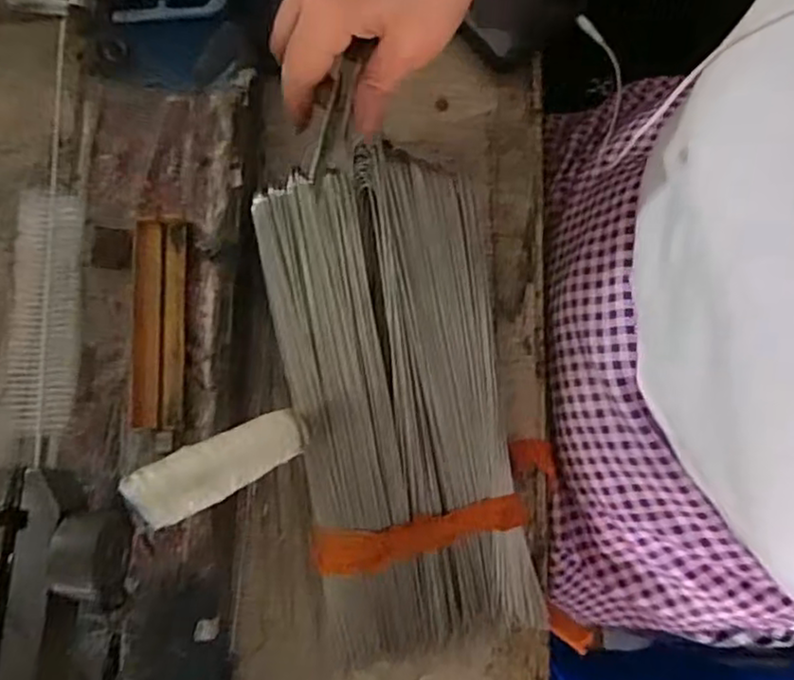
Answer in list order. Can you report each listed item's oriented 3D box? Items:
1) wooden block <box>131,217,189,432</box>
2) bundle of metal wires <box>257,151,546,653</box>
[{"bbox_3d":[-0.133,-0.011,0.370,0.031,0.011,0.117,-2,80,1],"label":"wooden block"},{"bbox_3d":[0.000,0.030,0.371,0.115,0.039,0.263,-11,85,-2],"label":"bundle of metal wires"}]

